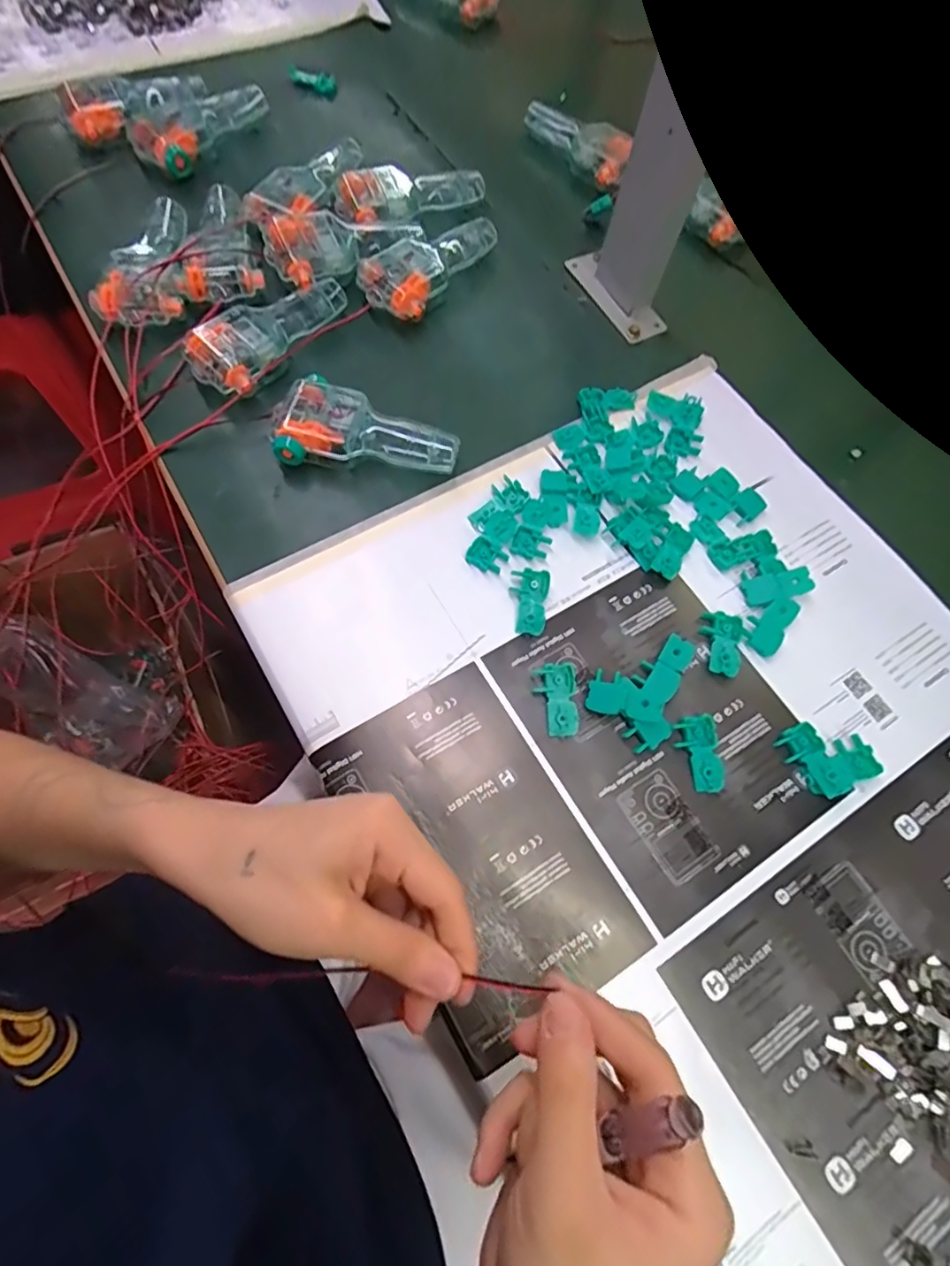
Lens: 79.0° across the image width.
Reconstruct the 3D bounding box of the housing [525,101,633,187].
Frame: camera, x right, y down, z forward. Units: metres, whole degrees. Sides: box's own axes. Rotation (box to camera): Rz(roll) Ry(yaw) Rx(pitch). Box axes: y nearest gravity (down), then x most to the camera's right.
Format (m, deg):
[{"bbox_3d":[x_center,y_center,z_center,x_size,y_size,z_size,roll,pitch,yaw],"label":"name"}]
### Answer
[{"bbox_3d":[0.099,-0.473,0.552,0.033,0.039,0.118,-34,75,-18],"label":"housing"}]

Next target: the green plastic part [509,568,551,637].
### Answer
[{"bbox_3d":[0.034,-0.020,0.367,0.025,0.007,0.042,10,68,1],"label":"green plastic part"}]

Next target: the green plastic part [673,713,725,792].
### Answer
[{"bbox_3d":[0.131,0.071,0.336,0.023,0.008,0.043,-8,69,-6],"label":"green plastic part"}]

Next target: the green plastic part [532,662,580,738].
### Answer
[{"bbox_3d":[0.049,0.040,0.346,0.025,0.005,0.044,0,68,-3],"label":"green plastic part"}]

